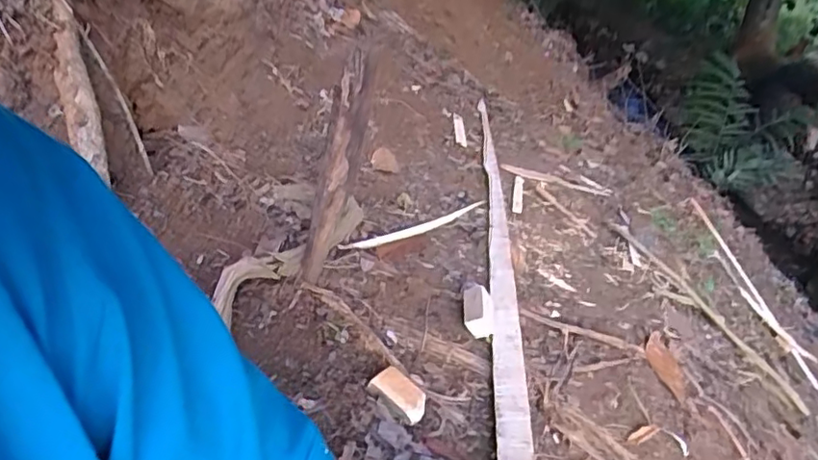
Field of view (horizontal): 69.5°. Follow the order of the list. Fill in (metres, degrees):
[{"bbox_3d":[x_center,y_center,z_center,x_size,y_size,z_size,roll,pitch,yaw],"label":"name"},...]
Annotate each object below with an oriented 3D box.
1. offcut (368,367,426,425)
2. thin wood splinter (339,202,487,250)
[{"bbox_3d":[-0.013,0.233,0.832,0.085,0.028,0.050,37,65,23],"label":"offcut"},{"bbox_3d":[0.027,-0.007,1.200,0.022,0.023,0.450,26,26,31],"label":"thin wood splinter"}]

